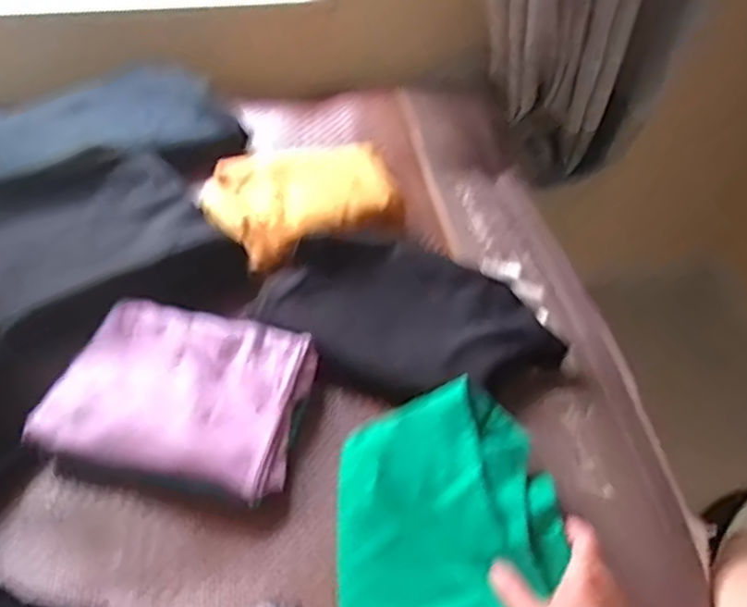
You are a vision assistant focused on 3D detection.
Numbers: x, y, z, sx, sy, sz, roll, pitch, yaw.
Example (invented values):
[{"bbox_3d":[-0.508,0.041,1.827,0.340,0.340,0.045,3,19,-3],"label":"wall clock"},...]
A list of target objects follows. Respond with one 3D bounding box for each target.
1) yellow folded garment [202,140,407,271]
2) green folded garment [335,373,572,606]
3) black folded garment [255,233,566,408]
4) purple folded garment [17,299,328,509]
[{"bbox_3d":[-0.074,-0.122,0.827,0.224,0.044,0.167,-15,47,-17],"label":"yellow folded garment"},{"bbox_3d":[0.061,0.183,0.552,0.172,0.055,0.255,0,44,-2],"label":"green folded garment"},{"bbox_3d":[0.038,0.017,0.733,0.301,0.069,0.176,16,46,14],"label":"black folded garment"},{"bbox_3d":[-0.176,0.080,0.656,0.217,0.032,0.167,8,45,7],"label":"purple folded garment"}]

